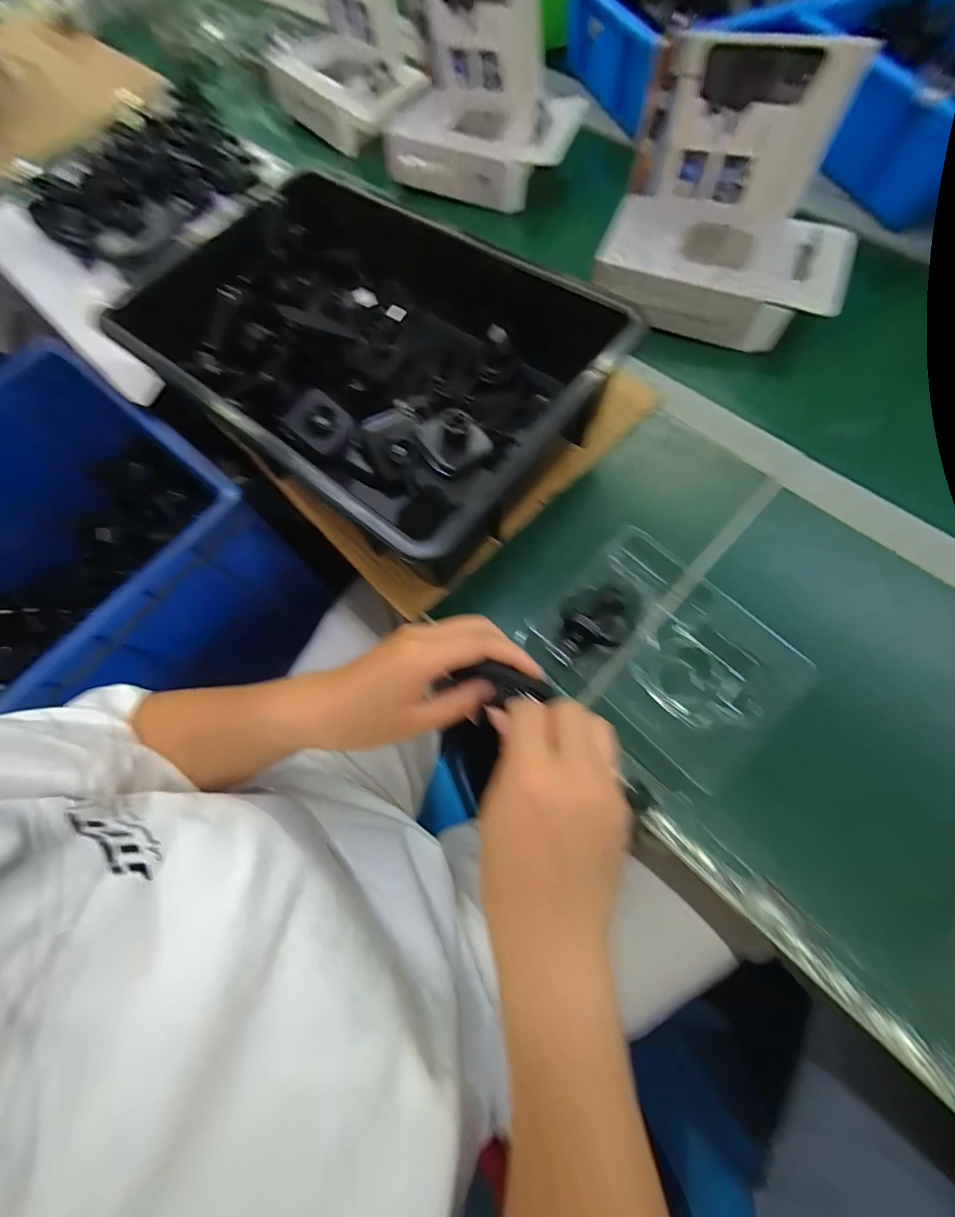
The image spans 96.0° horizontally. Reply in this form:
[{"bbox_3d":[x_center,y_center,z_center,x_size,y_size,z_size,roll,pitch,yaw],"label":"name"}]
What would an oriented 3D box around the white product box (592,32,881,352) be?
[{"bbox_3d":[0.243,-0.368,0.388,0.217,0.138,0.143,17,74,6],"label":"white product box"}]

